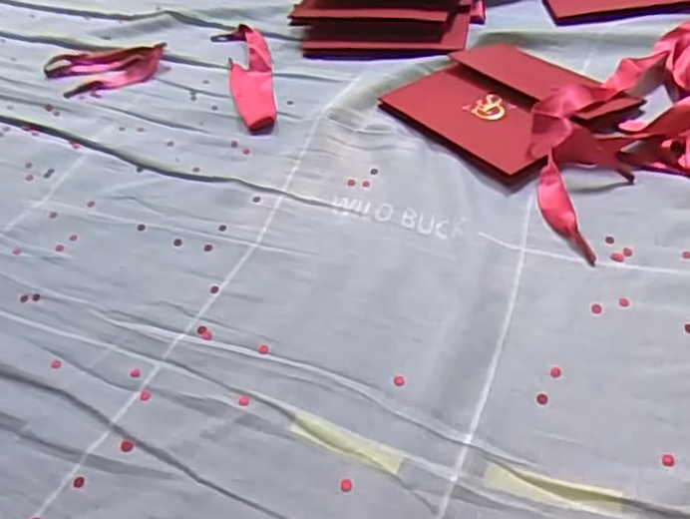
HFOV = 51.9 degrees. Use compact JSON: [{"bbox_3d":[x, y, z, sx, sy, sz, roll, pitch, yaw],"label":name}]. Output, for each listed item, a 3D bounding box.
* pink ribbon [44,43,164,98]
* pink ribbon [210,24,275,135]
[{"bbox_3d":[-0.216,-0.170,0.626,0.108,0.013,0.070,-5,42,3],"label":"pink ribbon"},{"bbox_3d":[-0.081,-0.161,0.601,0.041,0.010,0.184,-15,42,-8],"label":"pink ribbon"}]

